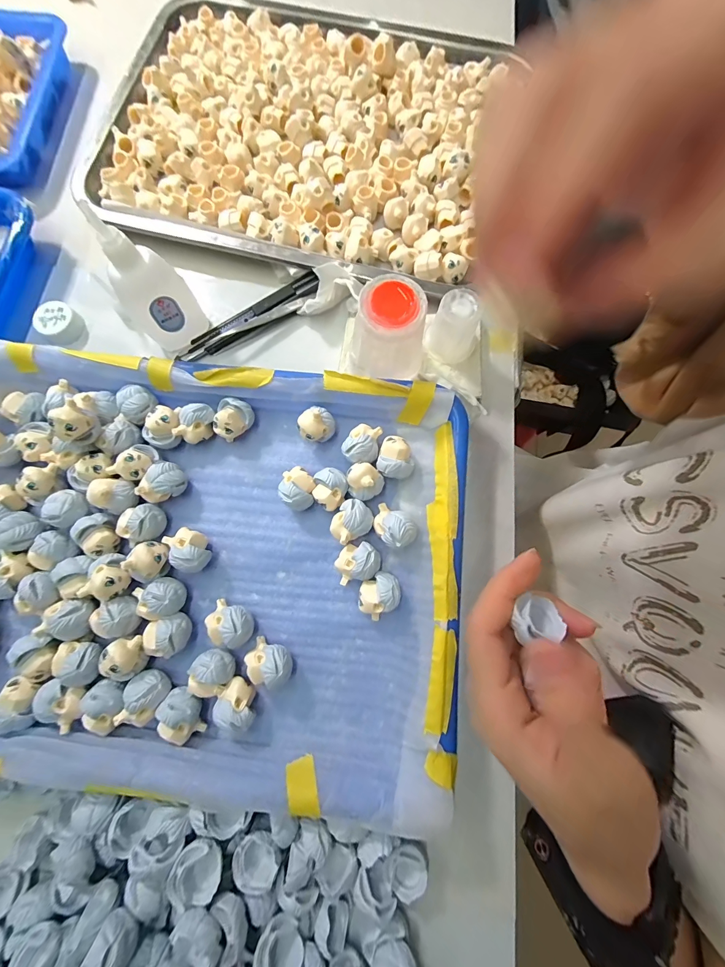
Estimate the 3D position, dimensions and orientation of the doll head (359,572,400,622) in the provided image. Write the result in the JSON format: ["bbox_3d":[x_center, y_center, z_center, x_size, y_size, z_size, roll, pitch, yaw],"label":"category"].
[{"bbox_3d":[0.010,0.069,0.213,0.026,0.022,0.021,-33,80,-7],"label":"doll head"}]

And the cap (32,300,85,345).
[{"bbox_3d":[-0.230,-0.122,0.261,0.030,0.011,0.028,0,78,-1],"label":"cap"}]

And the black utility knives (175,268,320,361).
[{"bbox_3d":[-0.085,-0.126,0.264,0.118,0.012,0.022,-32,80,-7],"label":"black utility knives"}]

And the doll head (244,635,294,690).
[{"bbox_3d":[-0.056,0.107,0.205,0.028,0.025,0.021,38,80,7],"label":"doll head"}]

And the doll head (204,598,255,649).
[{"bbox_3d":[-0.081,0.085,0.209,0.027,0.024,0.022,16,78,3],"label":"doll head"}]

